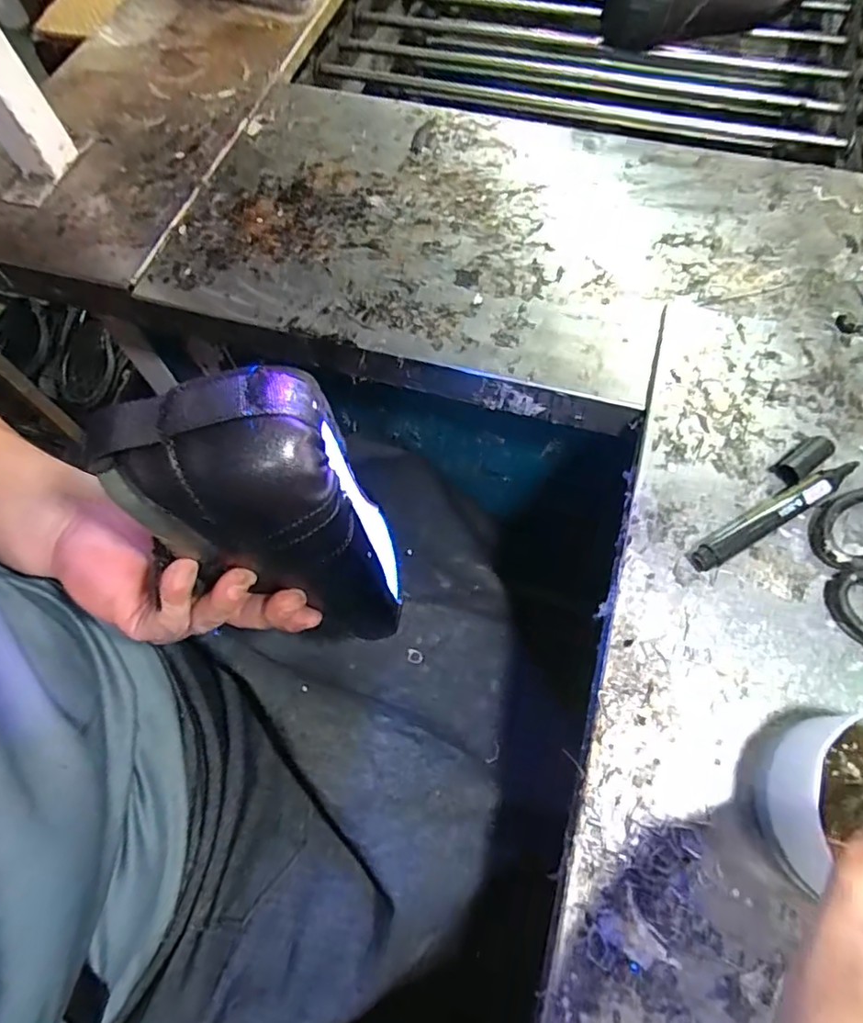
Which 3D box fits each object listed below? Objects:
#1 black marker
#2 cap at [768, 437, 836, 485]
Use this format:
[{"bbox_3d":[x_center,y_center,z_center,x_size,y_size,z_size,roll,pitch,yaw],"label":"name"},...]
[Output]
[{"bbox_3d":[0.214,-0.001,0.356,0.124,0.017,0.017,-29,68,-11],"label":"black marker"},{"bbox_3d":[0.240,-0.035,0.368,0.045,0.014,0.018,-35,69,-13],"label":"cap"}]

